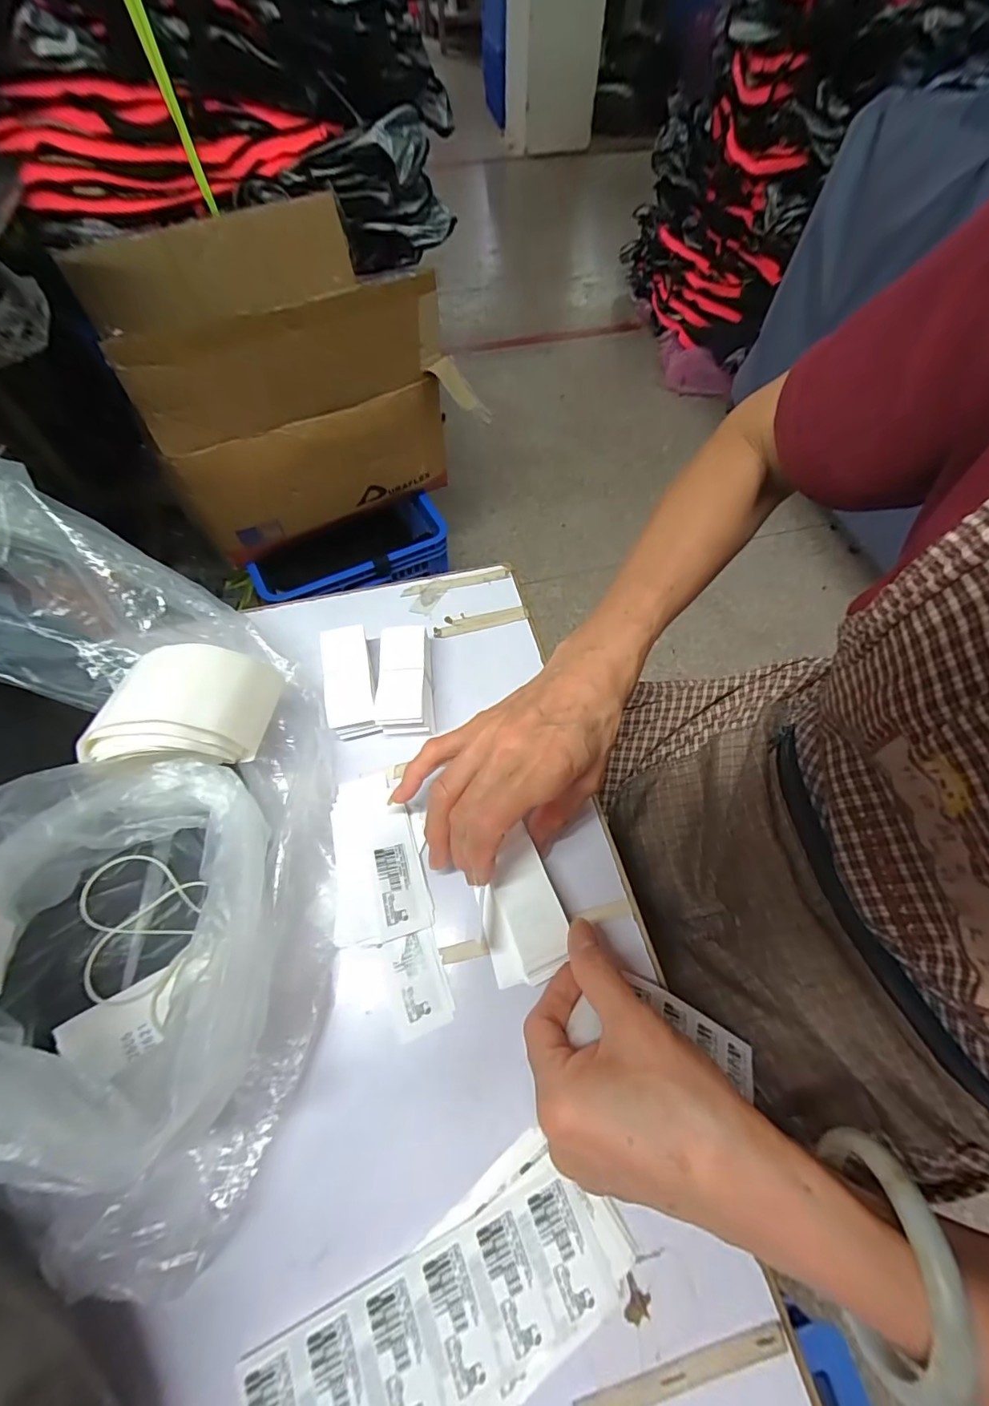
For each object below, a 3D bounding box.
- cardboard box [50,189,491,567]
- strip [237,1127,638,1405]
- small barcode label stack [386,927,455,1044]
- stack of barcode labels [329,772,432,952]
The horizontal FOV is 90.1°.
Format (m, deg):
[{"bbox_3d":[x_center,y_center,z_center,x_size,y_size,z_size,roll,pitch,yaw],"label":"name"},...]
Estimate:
[{"bbox_3d":[-0.392,-0.628,0.958,0.543,0.378,0.408,-29,66,-14],"label":"cardboard box"},{"bbox_3d":[-0.026,0.266,0.209,0.169,0.009,0.065,-27,66,-17],"label":"strip"},{"bbox_3d":[-0.042,0.154,0.272,0.030,0.004,0.048,-17,63,-9],"label":"small barcode label stack"},{"bbox_3d":[-0.070,0.089,0.298,0.052,0.013,0.099,-7,62,-7],"label":"stack of barcode labels"}]

